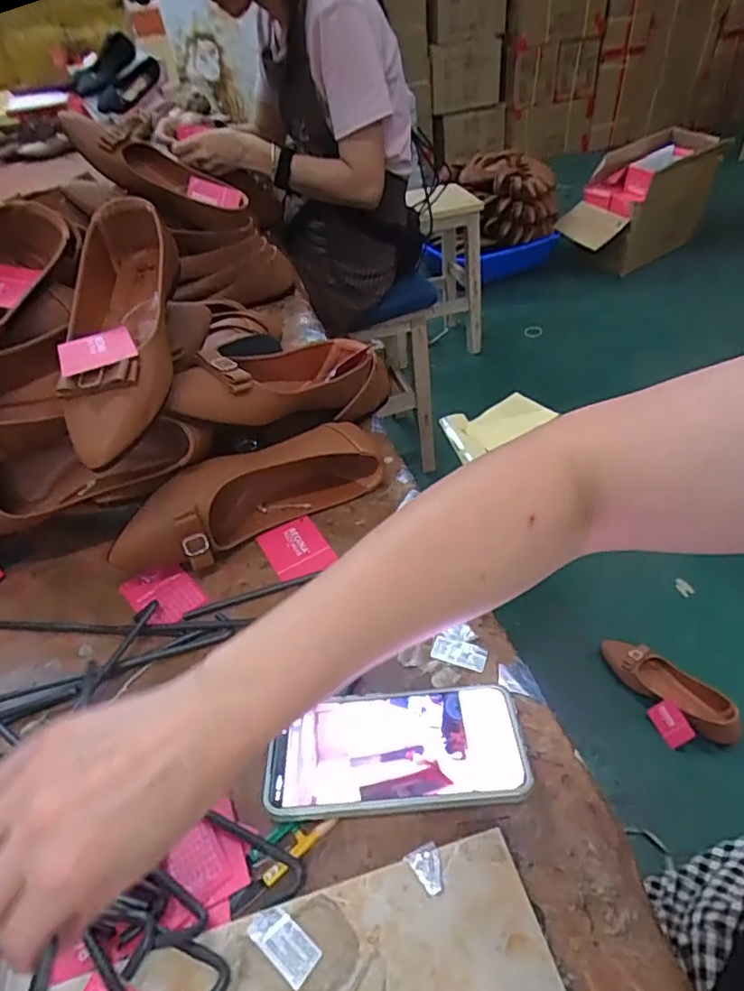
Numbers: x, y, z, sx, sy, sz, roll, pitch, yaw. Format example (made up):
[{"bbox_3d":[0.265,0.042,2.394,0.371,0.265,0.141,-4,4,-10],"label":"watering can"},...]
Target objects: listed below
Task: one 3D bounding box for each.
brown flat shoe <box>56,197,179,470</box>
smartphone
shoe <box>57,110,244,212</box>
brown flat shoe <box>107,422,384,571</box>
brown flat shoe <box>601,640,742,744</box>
[{"bbox_3d":[-0.204,-0.132,0.466,0.096,0.069,0.241,-9,60,-1],"label":"brown flat shoe"},{"bbox_3d":[0.016,0.166,0.382,0.162,0.019,0.081,-5,43,1],"label":"smartphone"},{"bbox_3d":[-0.280,-0.432,0.767,0.223,0.066,0.045,14,35,-25],"label":"shoe"},{"bbox_3d":[-0.111,0.000,0.545,0.261,0.082,0.062,-28,47,-21],"label":"brown flat shoe"},{"bbox_3d":[0.559,0.357,1.106,0.093,0.048,0.262,-31,49,-23],"label":"brown flat shoe"}]

